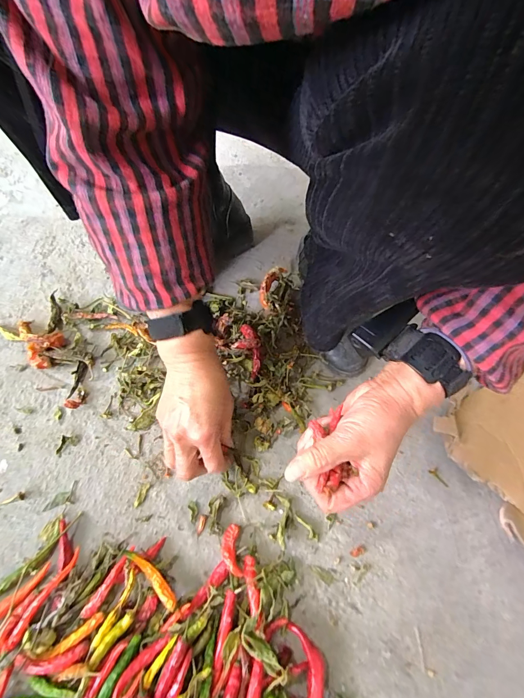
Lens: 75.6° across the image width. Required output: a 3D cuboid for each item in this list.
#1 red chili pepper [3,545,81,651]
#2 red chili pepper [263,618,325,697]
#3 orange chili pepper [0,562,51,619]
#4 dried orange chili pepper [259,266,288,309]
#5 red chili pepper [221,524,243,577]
[{"bbox_3d":[-0.209,0.236,0.324,0.014,0.016,0.090,29,63,13],"label":"red chili pepper"},{"bbox_3d":[0.029,0.297,0.305,0.053,0.025,0.079,3,60,-2],"label":"red chili pepper"},{"bbox_3d":[-0.243,0.242,0.322,0.078,0.010,0.016,-34,67,-20],"label":"orange chili pepper"},{"bbox_3d":[0.012,-0.098,0.531,0.028,0.011,0.071,21,79,9],"label":"dried orange chili pepper"},{"bbox_3d":[-0.033,0.212,0.357,0.020,0.015,0.047,-3,61,-5],"label":"red chili pepper"}]

